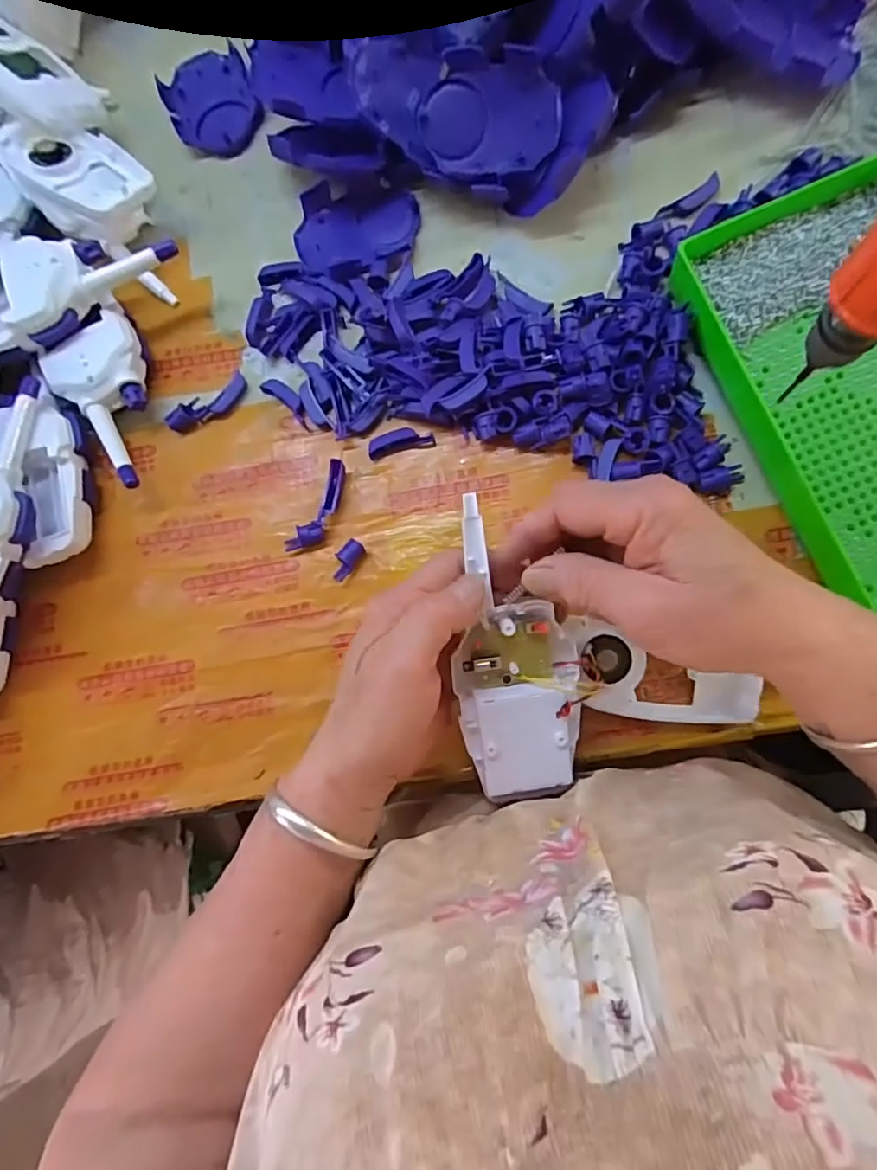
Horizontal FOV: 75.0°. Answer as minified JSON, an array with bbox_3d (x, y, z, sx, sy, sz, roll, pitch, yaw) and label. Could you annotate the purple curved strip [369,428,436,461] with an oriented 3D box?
[{"bbox_3d":[-0.024,-0.094,0.371,0.043,0.008,0.014,-13,81,4],"label":"purple curved strip"}]

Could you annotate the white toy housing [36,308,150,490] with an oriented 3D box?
[{"bbox_3d":[-0.208,-0.124,0.380,0.065,0.035,0.109,-39,81,0],"label":"white toy housing"}]

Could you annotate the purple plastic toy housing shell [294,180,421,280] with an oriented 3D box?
[{"bbox_3d":[-0.056,-0.240,0.390,0.081,0.016,0.064,3,83,6],"label":"purple plastic toy housing shell"}]

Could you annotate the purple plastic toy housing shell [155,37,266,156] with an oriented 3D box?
[{"bbox_3d":[-0.166,-0.354,0.419,0.063,0.012,0.089,-24,81,2],"label":"purple plastic toy housing shell"}]

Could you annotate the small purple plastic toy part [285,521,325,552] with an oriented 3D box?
[{"bbox_3d":[-0.087,-0.031,0.367,0.027,0.011,0.012,-18,81,3],"label":"small purple plastic toy part"}]

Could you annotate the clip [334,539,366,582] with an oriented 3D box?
[{"bbox_3d":[-0.058,-0.016,0.362,0.011,0.012,0.027,35,87,9],"label":"clip"}]

